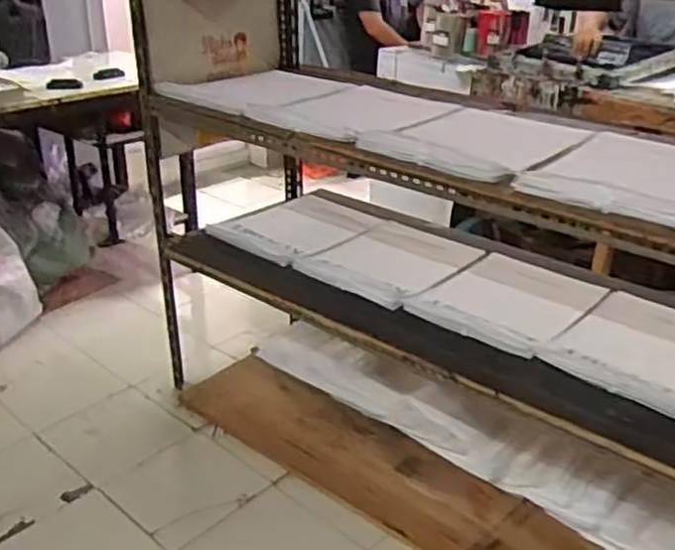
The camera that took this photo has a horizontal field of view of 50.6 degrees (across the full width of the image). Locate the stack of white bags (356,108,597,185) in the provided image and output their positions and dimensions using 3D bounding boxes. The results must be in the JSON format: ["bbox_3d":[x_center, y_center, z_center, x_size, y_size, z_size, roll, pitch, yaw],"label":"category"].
[{"bbox_3d":[0.276,-0.264,1.376,0.302,0.033,0.373,20,32,35],"label":"stack of white bags"}]

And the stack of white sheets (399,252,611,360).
[{"bbox_3d":[0.384,0.050,1.582,0.302,0.038,0.380,23,33,38],"label":"stack of white sheets"}]

